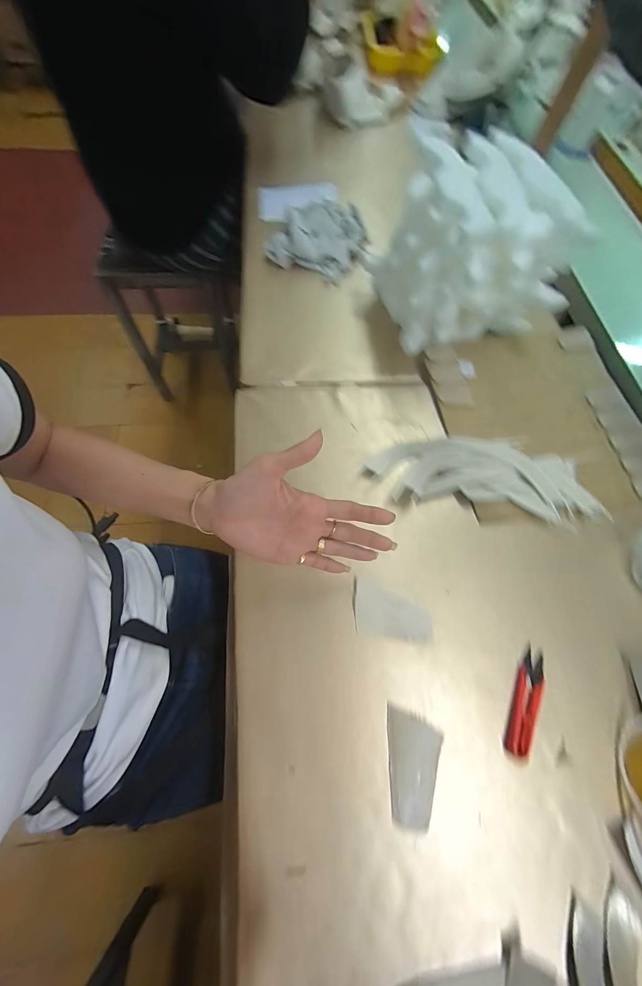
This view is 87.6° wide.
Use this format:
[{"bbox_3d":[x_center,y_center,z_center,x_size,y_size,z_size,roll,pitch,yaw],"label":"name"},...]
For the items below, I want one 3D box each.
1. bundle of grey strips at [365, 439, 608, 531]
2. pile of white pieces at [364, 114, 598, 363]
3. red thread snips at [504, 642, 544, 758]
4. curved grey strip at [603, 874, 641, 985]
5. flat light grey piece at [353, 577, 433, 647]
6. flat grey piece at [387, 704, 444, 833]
[{"bbox_3d":[0.207,-0.026,0.420,0.286,0.028,0.100,8,67,2],"label":"bundle of grey strips"},{"bbox_3d":[0.207,-0.343,0.485,0.215,0.167,0.216,-14,68,-7],"label":"pile of white pieces"},{"bbox_3d":[0.207,0.207,0.336,0.025,0.006,0.100,28,69,10],"label":"red thread snips"},{"bbox_3d":[0.241,0.382,0.260,0.033,0.013,0.111,11,67,3],"label":"curved grey strip"},{"bbox_3d":[0.078,0.129,0.365,0.086,0.004,0.059,9,67,2],"label":"flat light grey piece"},{"bbox_3d":[0.088,0.254,0.311,0.050,0.004,0.088,3,67,0],"label":"flat grey piece"}]

